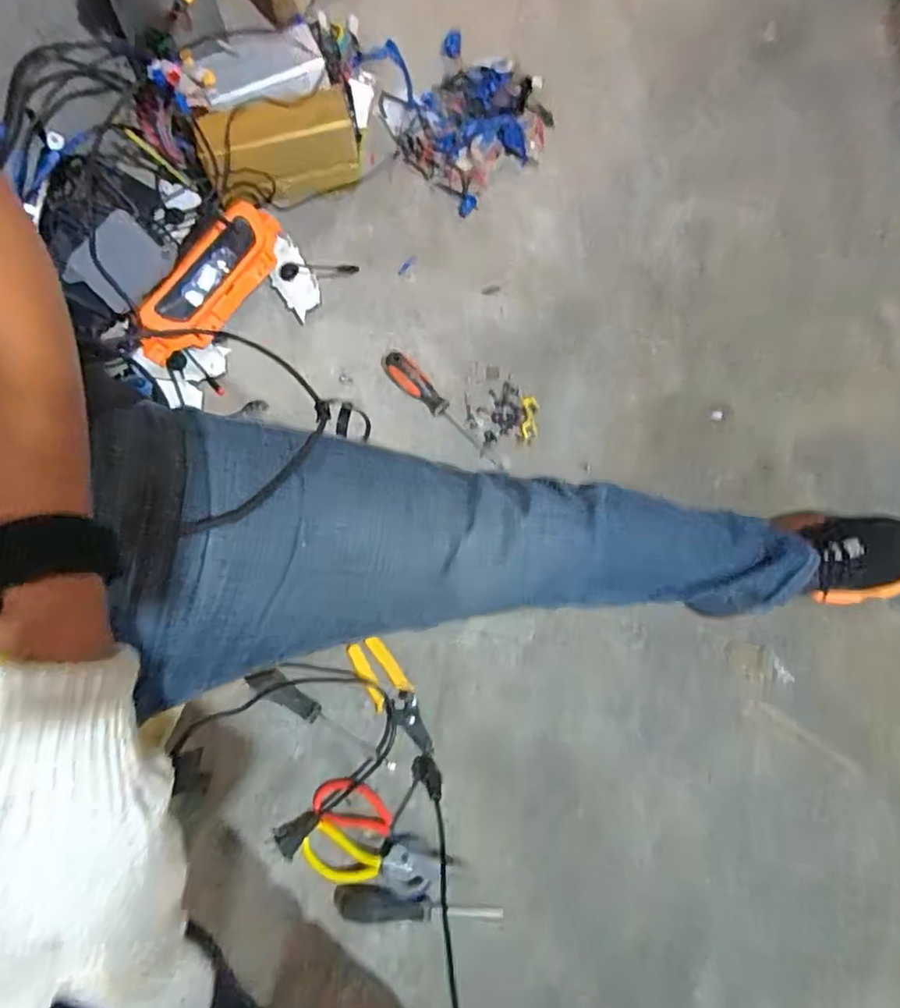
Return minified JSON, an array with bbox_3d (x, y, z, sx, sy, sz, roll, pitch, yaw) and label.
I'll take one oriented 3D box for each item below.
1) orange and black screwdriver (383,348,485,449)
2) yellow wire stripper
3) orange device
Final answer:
[{"bbox_3d":[-0.023,-0.144,0.842,0.184,0.028,0.040,45,79,-2],"label":"orange and black screwdriver"},{"bbox_3d":[-0.071,0.241,0.756,0.050,0.020,0.157,-31,79,-6],"label":"yellow wire stripper"},{"bbox_3d":[-0.320,-0.306,0.810,0.073,0.087,0.262,38,78,10],"label":"orange device"}]

